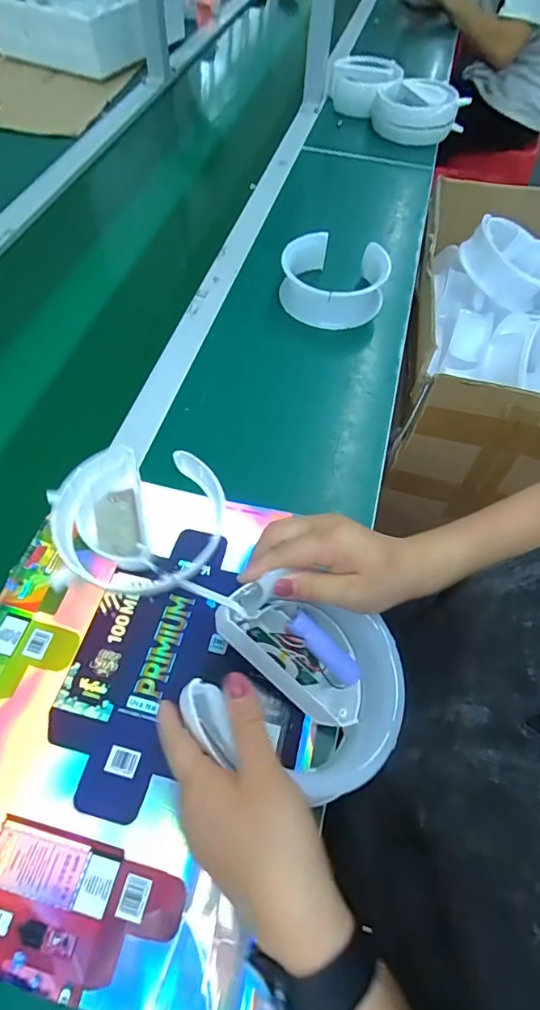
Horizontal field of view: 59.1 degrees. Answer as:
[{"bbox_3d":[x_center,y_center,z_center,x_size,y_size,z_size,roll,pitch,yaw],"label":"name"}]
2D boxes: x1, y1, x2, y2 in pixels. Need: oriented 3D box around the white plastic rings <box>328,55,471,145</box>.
[{"bbox_3d":[0.246,-0.815,0.952,0.140,0.064,0.290,-31,65,-21],"label":"white plastic rings"}]

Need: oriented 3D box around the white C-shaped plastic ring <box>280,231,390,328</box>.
[{"bbox_3d":[0.085,-0.298,0.639,0.133,0.064,0.122,2,58,-3],"label":"white C-shaped plastic ring"}]

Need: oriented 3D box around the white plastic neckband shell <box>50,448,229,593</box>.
[{"bbox_3d":[-0.122,0.009,0.452,0.153,0.027,0.148,2,58,-3],"label":"white plastic neckband shell"}]

